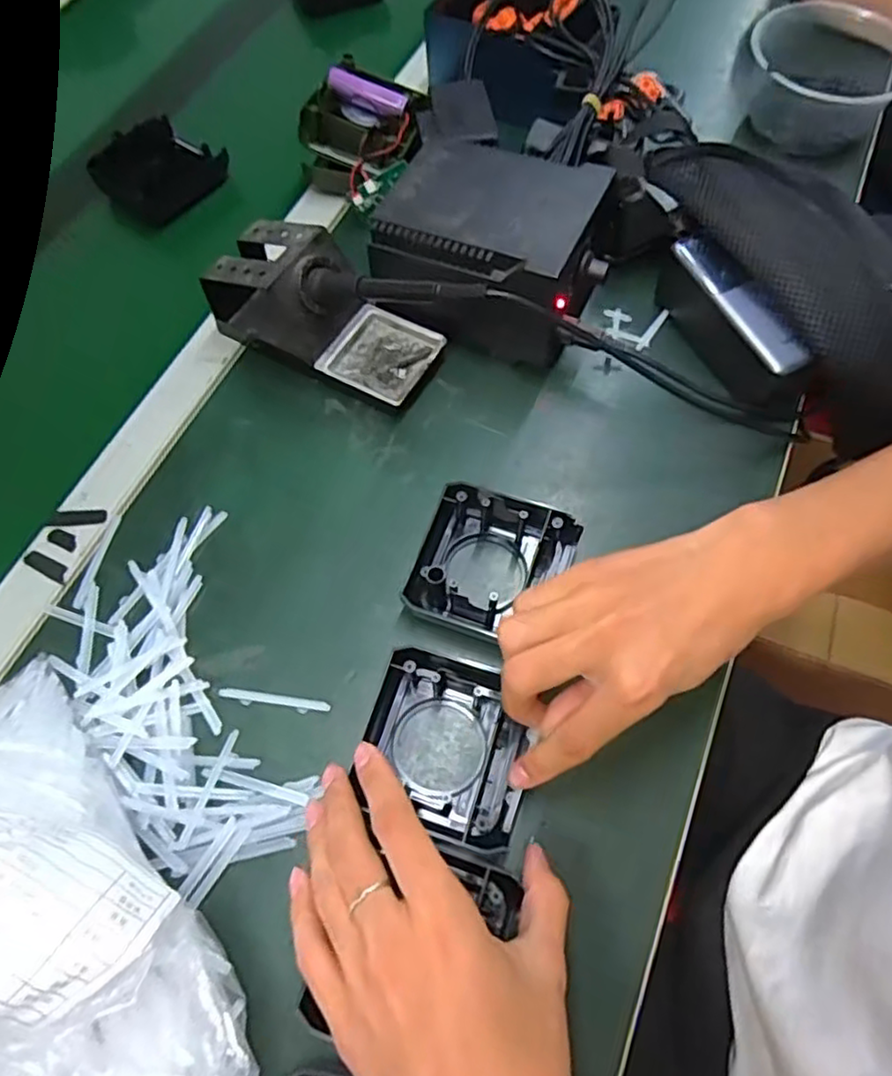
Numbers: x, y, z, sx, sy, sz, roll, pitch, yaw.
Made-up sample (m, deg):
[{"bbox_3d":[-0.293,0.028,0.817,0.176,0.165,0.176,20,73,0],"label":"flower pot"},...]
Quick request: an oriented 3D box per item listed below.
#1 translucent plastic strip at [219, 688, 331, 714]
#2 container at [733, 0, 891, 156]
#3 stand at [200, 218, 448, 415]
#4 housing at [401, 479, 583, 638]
[{"bbox_3d":[-0.100,0.095,0.394,0.065,0.004,0.008,7,64,5],"label":"translucent plastic strip"},{"bbox_3d":[0.325,-0.396,0.589,0.135,0.065,0.139,16,65,10],"label":"container"},{"bbox_3d":[-0.087,-0.161,0.480,0.163,0.076,0.067,26,67,14],"label":"stand"},{"bbox_3d":[0.029,0.014,0.412,0.088,0.033,0.081,16,65,10],"label":"housing"}]

